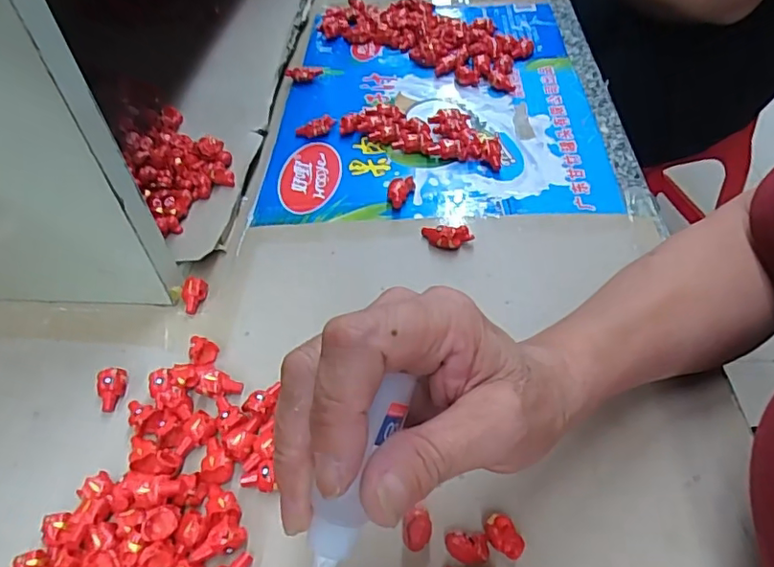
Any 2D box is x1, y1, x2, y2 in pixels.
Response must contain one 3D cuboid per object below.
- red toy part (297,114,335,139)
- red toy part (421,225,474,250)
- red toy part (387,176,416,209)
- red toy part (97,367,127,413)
[{"bbox_3d":[-0.067,-0.147,0.524,0.037,0.014,0.011,-20,48,5],"label":"red toy part"},{"bbox_3d":[0.044,-0.036,0.412,0.038,0.014,0.018,12,51,16],"label":"red toy part"},{"bbox_3d":[0.010,-0.075,0.452,0.017,0.014,0.036,14,51,17],"label":"red toy part"},{"bbox_3d":[-0.173,0.066,0.348,0.016,0.015,0.024,-3,48,3],"label":"red toy part"}]

